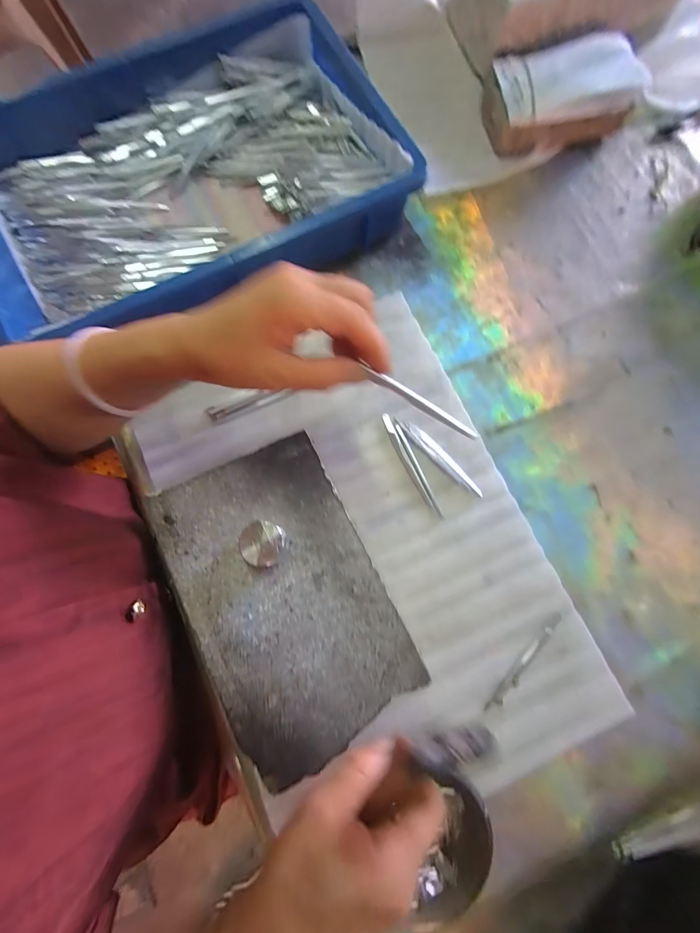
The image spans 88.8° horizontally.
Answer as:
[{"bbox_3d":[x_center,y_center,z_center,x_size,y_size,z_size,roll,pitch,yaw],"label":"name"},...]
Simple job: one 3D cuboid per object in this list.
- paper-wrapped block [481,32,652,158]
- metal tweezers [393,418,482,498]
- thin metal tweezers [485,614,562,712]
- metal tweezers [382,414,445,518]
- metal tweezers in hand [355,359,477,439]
[{"bbox_3d":[0.251,-0.443,0.426,0.172,0.055,0.095,-10,79,-3],"label":"paper-wrapped block"},{"bbox_3d":[0.089,-0.010,0.362,0.111,0.004,0.016,44,81,7],"label":"metal tweezers"},{"bbox_3d":[0.159,0.178,0.323,0.012,0.006,0.105,41,81,7],"label":"thin metal tweezers"},{"bbox_3d":[0.065,-0.002,0.363,0.013,0.006,0.115,-27,81,-6],"label":"metal tweezers"},{"bbox_3d":[0.044,-0.042,0.233,0.088,0.009,0.007,30,80,-7],"label":"metal tweezers in hand"}]

